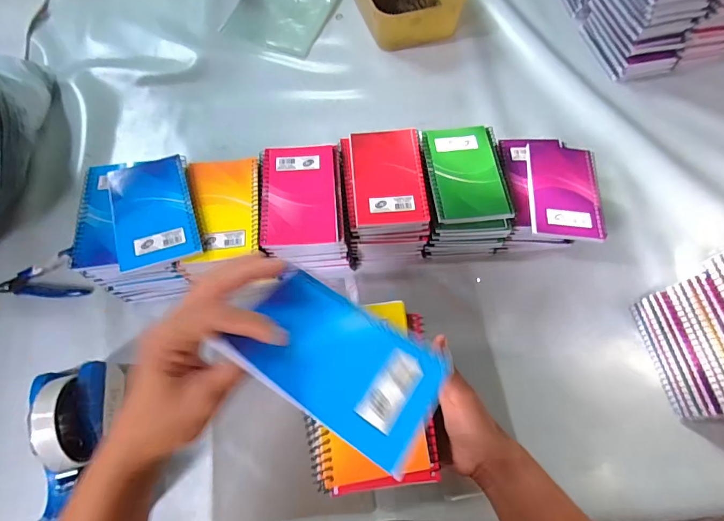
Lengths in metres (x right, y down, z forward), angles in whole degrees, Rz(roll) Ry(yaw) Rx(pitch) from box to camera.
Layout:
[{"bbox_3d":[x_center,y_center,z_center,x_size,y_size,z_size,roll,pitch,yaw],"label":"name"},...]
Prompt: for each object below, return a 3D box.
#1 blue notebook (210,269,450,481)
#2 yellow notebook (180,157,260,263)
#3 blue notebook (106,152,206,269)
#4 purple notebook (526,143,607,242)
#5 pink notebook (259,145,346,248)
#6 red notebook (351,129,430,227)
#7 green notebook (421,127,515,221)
[{"bbox_3d":[-0.013,0.061,0.256,0.126,0.009,0.079,32,51,10],"label":"blue notebook"},{"bbox_3d":[-0.153,-0.059,0.454,0.076,0.007,0.126,-6,66,-3],"label":"yellow notebook"},{"bbox_3d":[-0.227,-0.057,0.445,0.079,0.010,0.130,-17,67,-7],"label":"blue notebook"},{"bbox_3d":[0.246,-0.089,0.494,0.083,0.011,0.132,6,66,3],"label":"purple notebook"},{"bbox_3d":[-0.068,-0.076,0.458,0.089,0.007,0.128,-4,66,-2],"label":"pink notebook"},{"bbox_3d":[0.030,-0.100,0.476,0.081,0.008,0.126,-3,66,-1],"label":"red notebook"},{"bbox_3d":[0.124,-0.107,0.489,0.090,0.012,0.129,-5,66,-2],"label":"green notebook"}]

